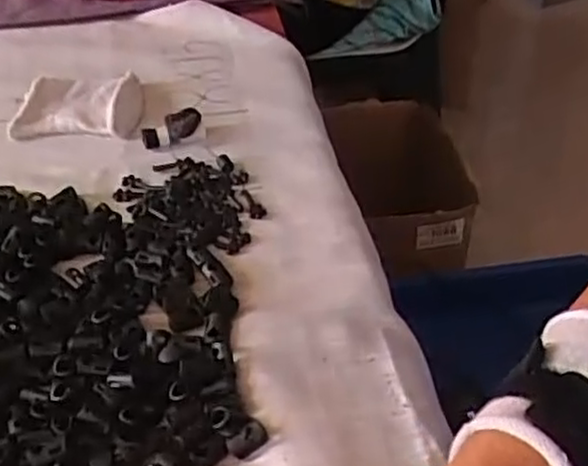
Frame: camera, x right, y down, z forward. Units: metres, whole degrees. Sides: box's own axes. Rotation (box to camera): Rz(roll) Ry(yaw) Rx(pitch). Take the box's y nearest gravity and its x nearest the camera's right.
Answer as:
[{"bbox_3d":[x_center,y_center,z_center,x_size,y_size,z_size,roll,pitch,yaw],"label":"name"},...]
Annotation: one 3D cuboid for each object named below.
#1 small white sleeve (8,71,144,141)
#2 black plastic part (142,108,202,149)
[{"bbox_3d":[-0.168,-0.106,0.583,0.097,0.022,0.071,1,43,1],"label":"small white sleeve"},{"bbox_3d":[-0.093,-0.080,0.556,0.047,0.015,0.019,-25,45,4],"label":"black plastic part"}]

